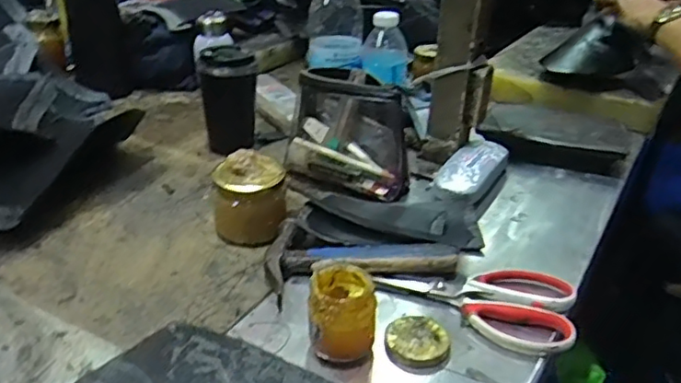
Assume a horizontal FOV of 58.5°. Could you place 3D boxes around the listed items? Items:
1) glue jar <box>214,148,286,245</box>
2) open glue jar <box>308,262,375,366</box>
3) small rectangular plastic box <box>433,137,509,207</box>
[{"bbox_3d":[-0.105,0.011,0.715,0.081,0.100,0.081,1,30,-1],"label":"glue jar"},{"bbox_3d":[0.002,0.105,0.534,0.059,0.061,0.060,1,30,-1],"label":"open glue jar"},{"bbox_3d":[0.180,-0.031,0.820,0.069,0.038,0.160,18,34,26],"label":"small rectangular plastic box"}]

